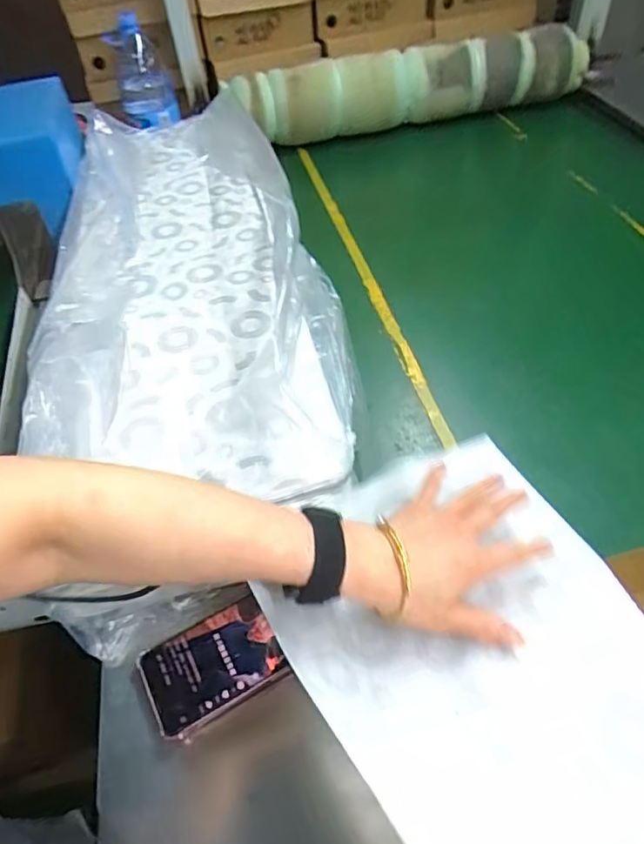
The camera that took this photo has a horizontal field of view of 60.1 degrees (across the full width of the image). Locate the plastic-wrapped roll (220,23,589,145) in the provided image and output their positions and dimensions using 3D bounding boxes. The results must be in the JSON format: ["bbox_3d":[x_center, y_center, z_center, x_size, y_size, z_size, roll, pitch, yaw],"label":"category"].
[{"bbox_3d":[0.222,-0.759,1.271,0.840,0.156,0.141,-8,48,-2],"label":"plastic-wrapped roll"}]

